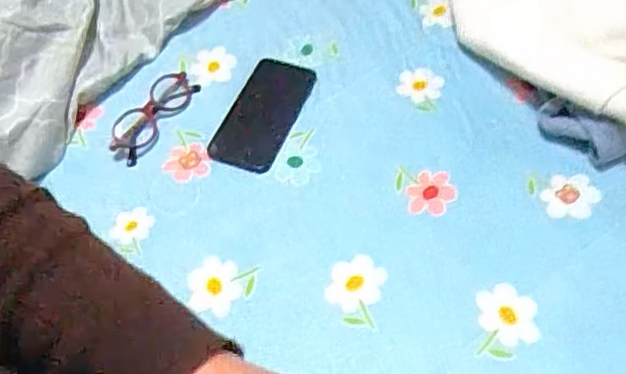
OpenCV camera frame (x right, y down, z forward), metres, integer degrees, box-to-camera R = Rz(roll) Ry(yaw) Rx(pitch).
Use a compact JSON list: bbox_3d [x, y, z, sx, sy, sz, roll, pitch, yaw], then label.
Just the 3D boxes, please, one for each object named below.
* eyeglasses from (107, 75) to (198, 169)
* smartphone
[{"bbox_3d":[-0.194,-0.091,0.756,0.050,0.024,0.133,27,61,22],"label":"eyeglasses"},{"bbox_3d":[-0.059,-0.090,0.759,0.083,0.016,0.161,16,58,16],"label":"smartphone"}]

